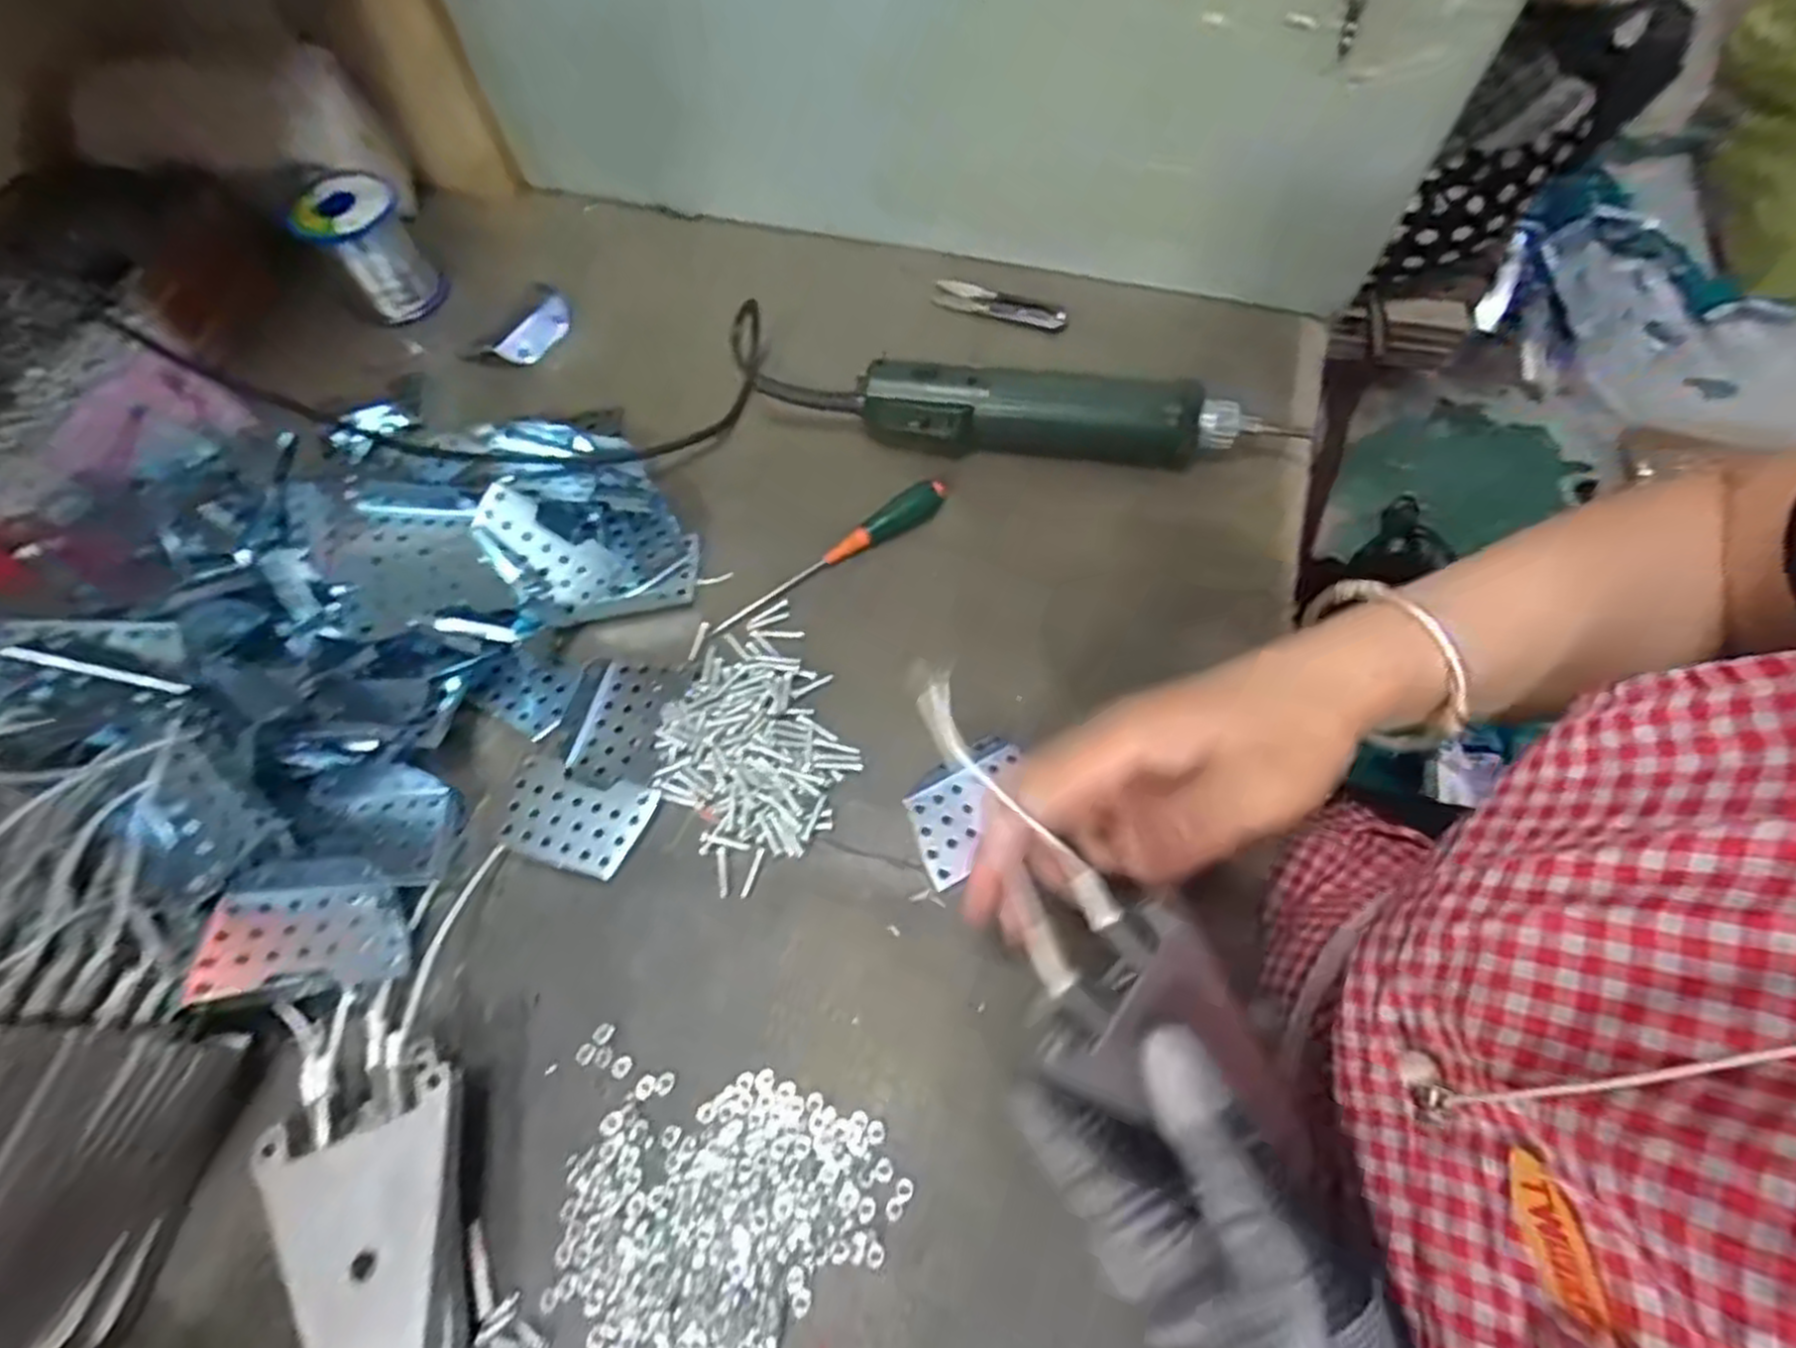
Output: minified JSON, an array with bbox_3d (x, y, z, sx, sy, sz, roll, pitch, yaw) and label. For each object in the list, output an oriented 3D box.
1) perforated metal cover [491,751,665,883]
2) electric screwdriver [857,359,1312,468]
[{"bbox_3d":[-0.150,0.066,0.359,0.065,0.005,0.044,15,65,8],"label":"perforated metal cover"},{"bbox_3d":[0.096,-0.143,0.435,0.229,0.038,0.034,6,64,4],"label":"electric screwdriver"}]

